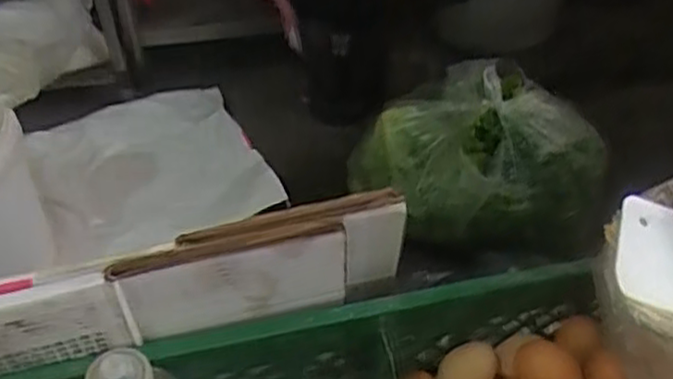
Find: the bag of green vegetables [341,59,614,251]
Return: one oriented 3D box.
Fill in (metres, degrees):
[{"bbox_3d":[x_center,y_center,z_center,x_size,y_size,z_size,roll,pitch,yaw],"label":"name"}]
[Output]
[{"bbox_3d":[0.274,-0.074,1.433,0.476,0.259,0.290,-3,47,-2],"label":"bag of green vegetables"}]

